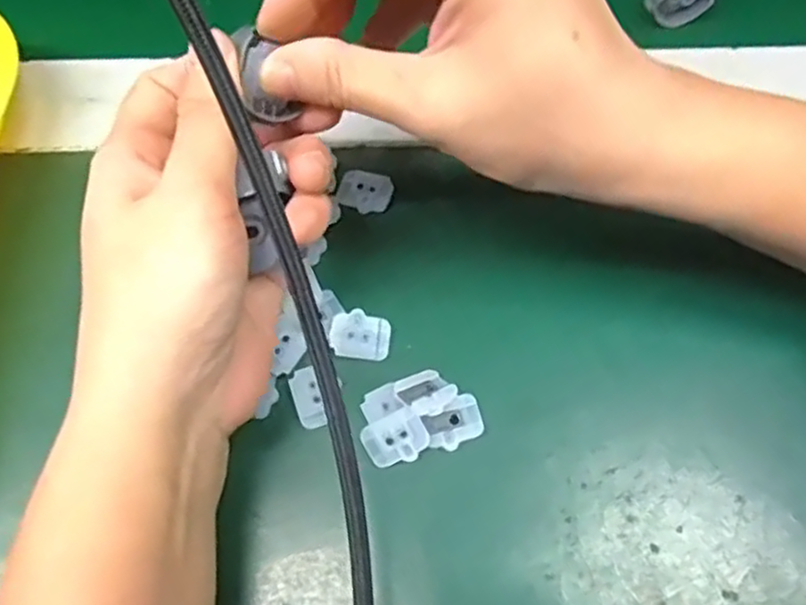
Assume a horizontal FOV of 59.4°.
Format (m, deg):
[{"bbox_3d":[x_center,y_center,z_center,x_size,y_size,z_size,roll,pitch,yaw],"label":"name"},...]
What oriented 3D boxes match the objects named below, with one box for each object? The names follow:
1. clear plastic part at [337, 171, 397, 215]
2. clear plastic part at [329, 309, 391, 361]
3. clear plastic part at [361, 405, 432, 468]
[{"bbox_3d":[-0.016,-0.044,0.283,0.022,0.004,0.016,17,69,9],"label":"clear plastic part"},{"bbox_3d":[-0.016,0.012,0.258,0.021,0.008,0.016,4,68,4],"label":"clear plastic part"},{"bbox_3d":[-0.002,0.046,0.240,0.021,0.008,0.016,-22,68,-6],"label":"clear plastic part"}]

